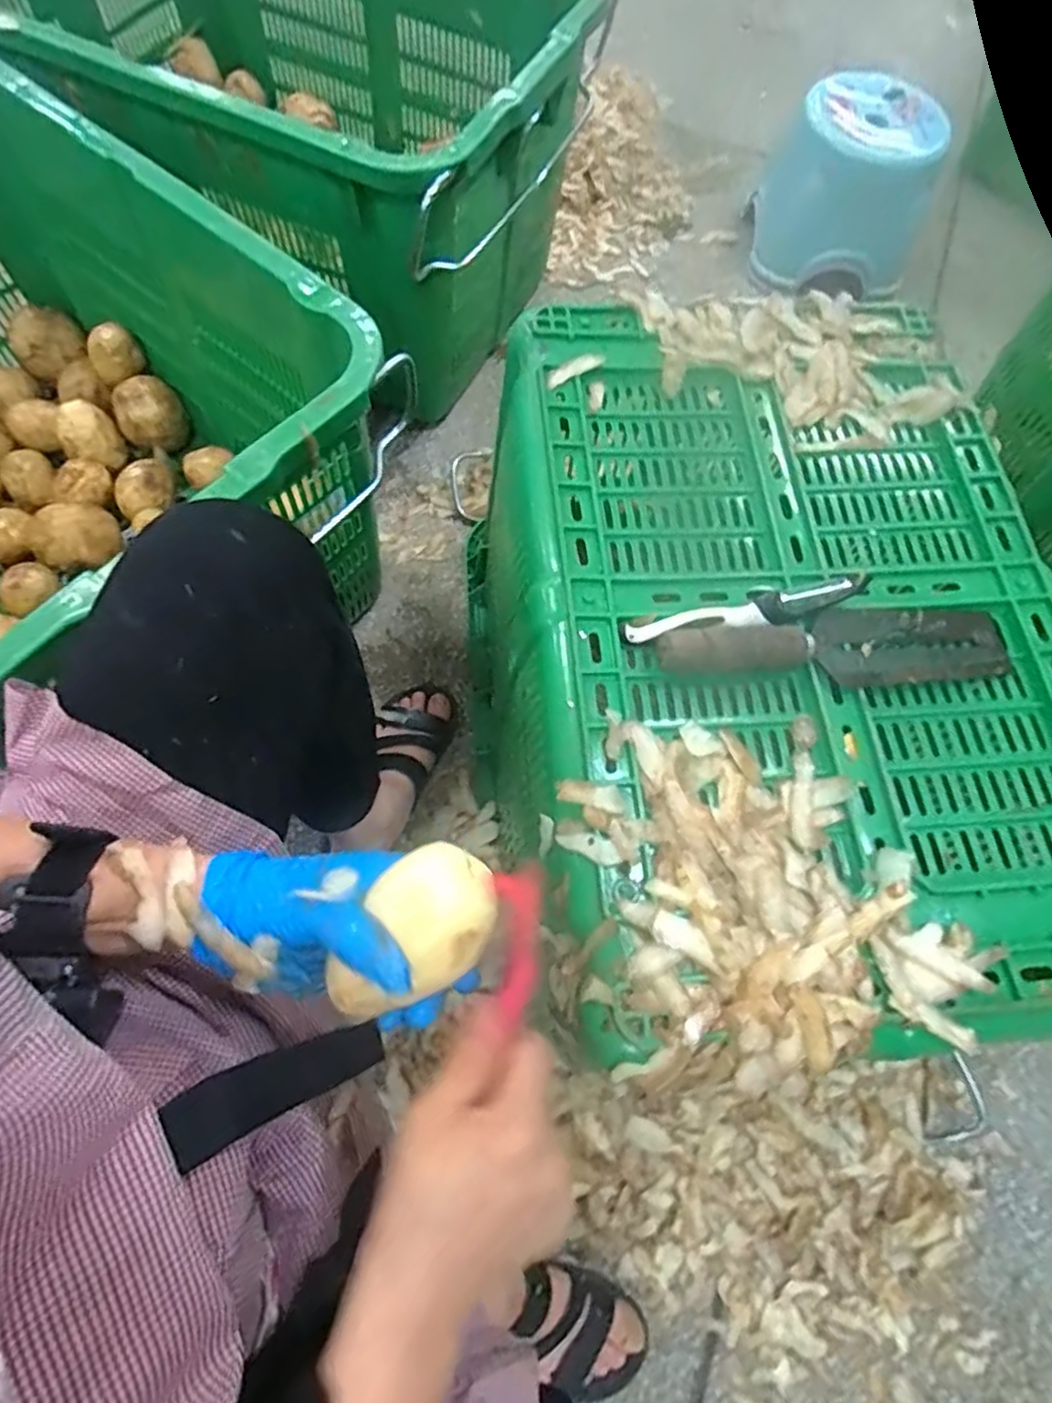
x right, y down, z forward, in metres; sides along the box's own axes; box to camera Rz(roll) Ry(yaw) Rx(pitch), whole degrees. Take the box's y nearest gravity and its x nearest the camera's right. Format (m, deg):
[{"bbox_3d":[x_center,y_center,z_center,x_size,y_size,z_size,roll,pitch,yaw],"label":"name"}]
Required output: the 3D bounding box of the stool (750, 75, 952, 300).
[{"bbox_3d":[0.479,-0.759,1.018,0.229,0.209,0.227,23,68,5],"label":"stool"}]

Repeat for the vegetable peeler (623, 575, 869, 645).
[{"bbox_3d":[0.151,-0.060,0.462,0.167,0.010,0.022,-12,72,-3],"label":"vegetable peeler"}]

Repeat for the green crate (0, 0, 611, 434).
[{"bbox_3d":[-0.255,-0.696,0.814,0.617,0.340,0.427,23,68,5],"label":"green crate"}]

